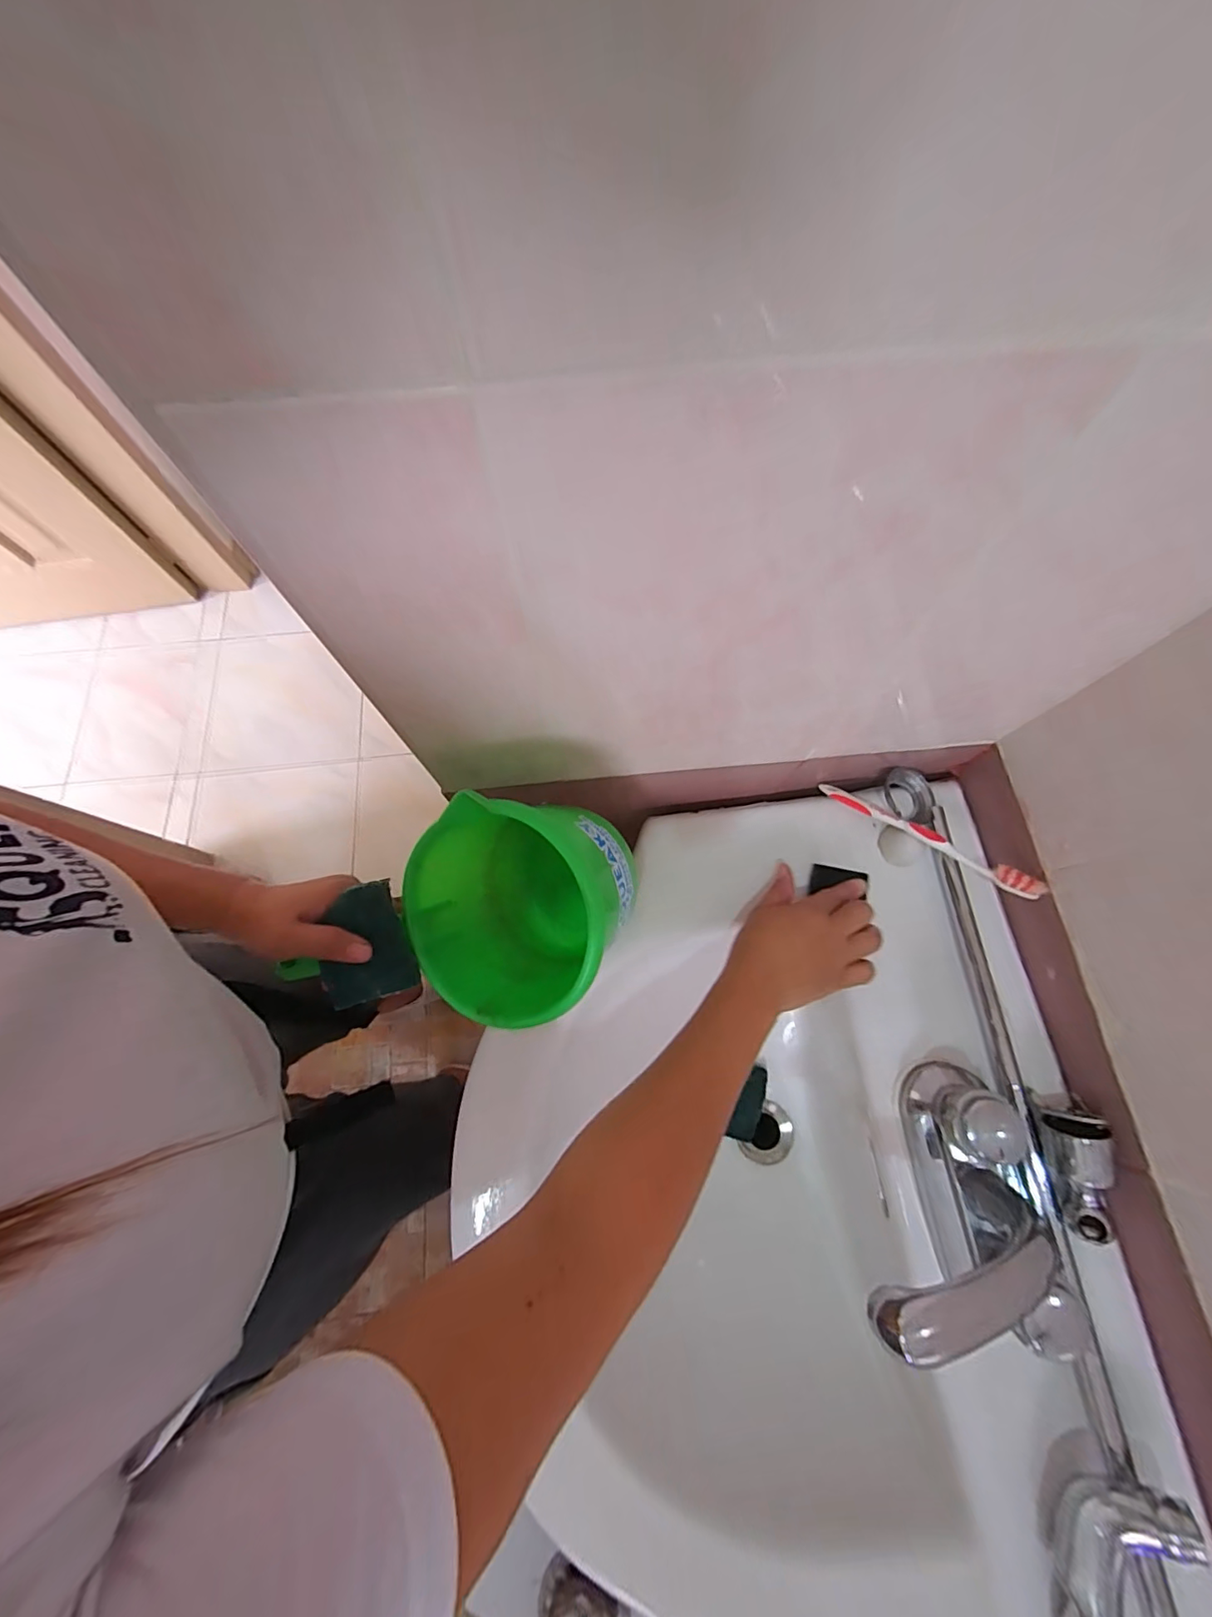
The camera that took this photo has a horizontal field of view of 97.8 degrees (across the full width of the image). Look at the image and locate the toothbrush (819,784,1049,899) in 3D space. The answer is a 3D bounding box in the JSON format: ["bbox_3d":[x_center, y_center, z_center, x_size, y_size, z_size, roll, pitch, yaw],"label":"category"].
[{"bbox_3d":[0.267,0.023,0.447,0.178,0.017,0.013,32,74,27],"label":"toothbrush"}]

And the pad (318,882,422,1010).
[{"bbox_3d":[-0.161,0.090,0.348,0.063,0.004,0.074,-15,91,4],"label":"pad"}]

